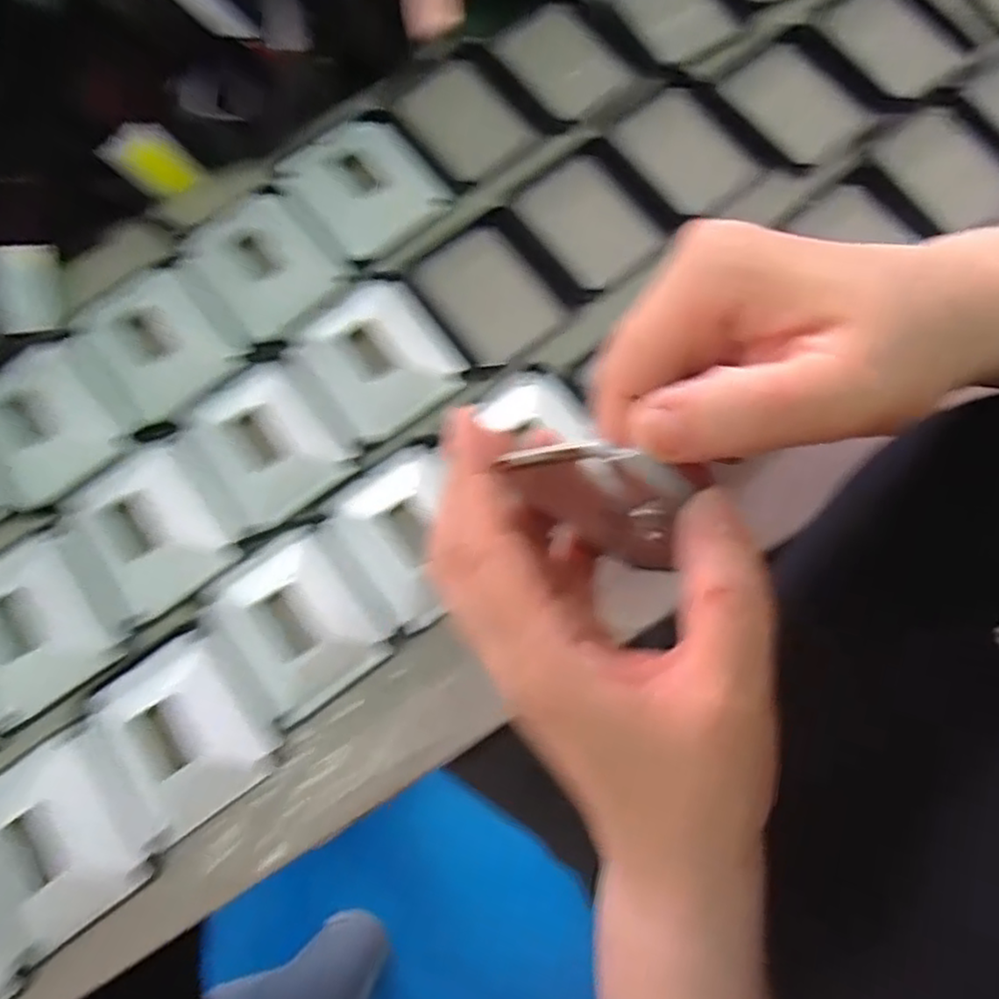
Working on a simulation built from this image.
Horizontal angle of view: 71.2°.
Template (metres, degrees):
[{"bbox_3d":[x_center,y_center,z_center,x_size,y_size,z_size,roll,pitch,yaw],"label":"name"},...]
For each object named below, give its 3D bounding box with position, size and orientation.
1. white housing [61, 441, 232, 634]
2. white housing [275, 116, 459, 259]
[{"bbox_3d":[-0.171,0.015,0.332,0.065,0.015,0.073,-33,77,-8],"label":"white housing"},{"bbox_3d":[-0.074,-0.175,0.380,0.066,0.015,0.079,-39,78,-9],"label":"white housing"}]

